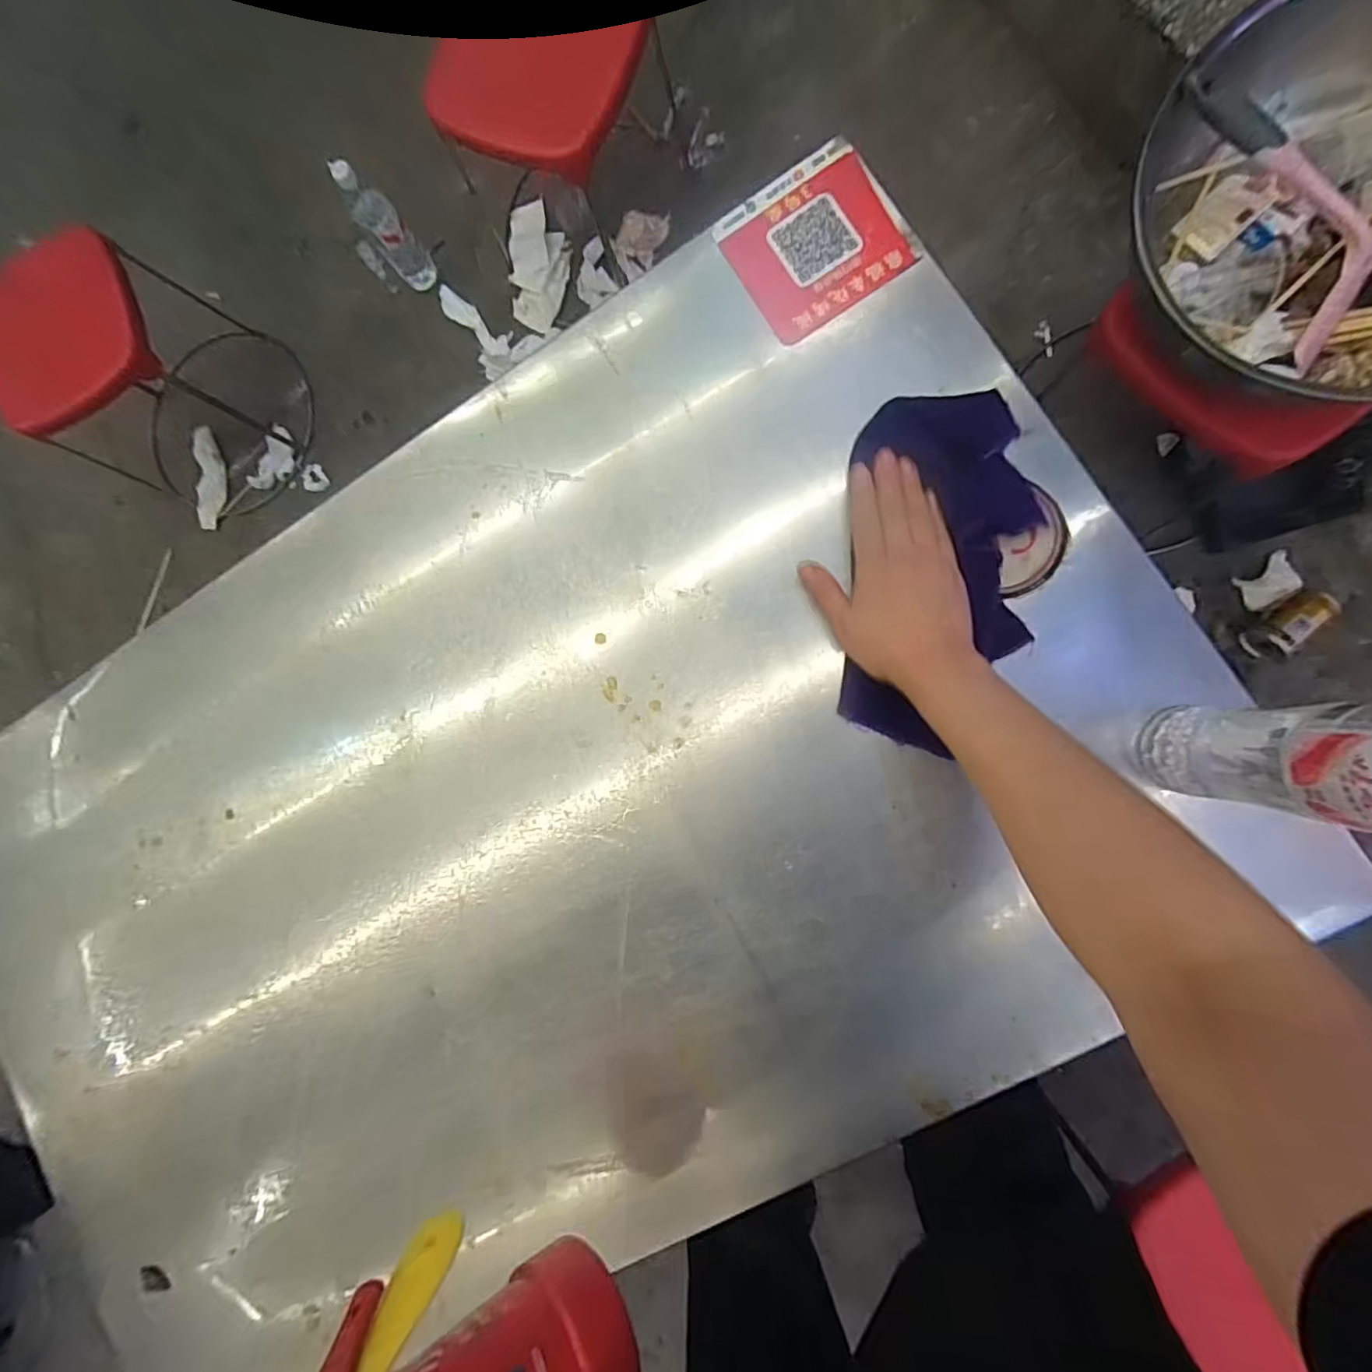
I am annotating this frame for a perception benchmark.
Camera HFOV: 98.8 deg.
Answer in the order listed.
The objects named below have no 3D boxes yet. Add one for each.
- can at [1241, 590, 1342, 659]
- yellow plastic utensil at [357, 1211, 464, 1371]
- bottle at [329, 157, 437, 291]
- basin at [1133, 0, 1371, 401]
[{"bbox_3d":[0.829,-0.086,0.801,0.054,0.064,0.109,44,94,8],"label":"can"},{"bbox_3d":[-0.152,0.336,0.293,0.030,0.115,0.013,2,116,10],"label":"yellow plastic utensil"},{"bbox_3d":[-0.516,-0.779,0.993,0.073,0.197,0.083,-38,83,5],"label":"bottle"},{"bbox_3d":[0.610,-0.453,0.531,0.358,0.161,0.327,0,87,8],"label":"basin"}]

